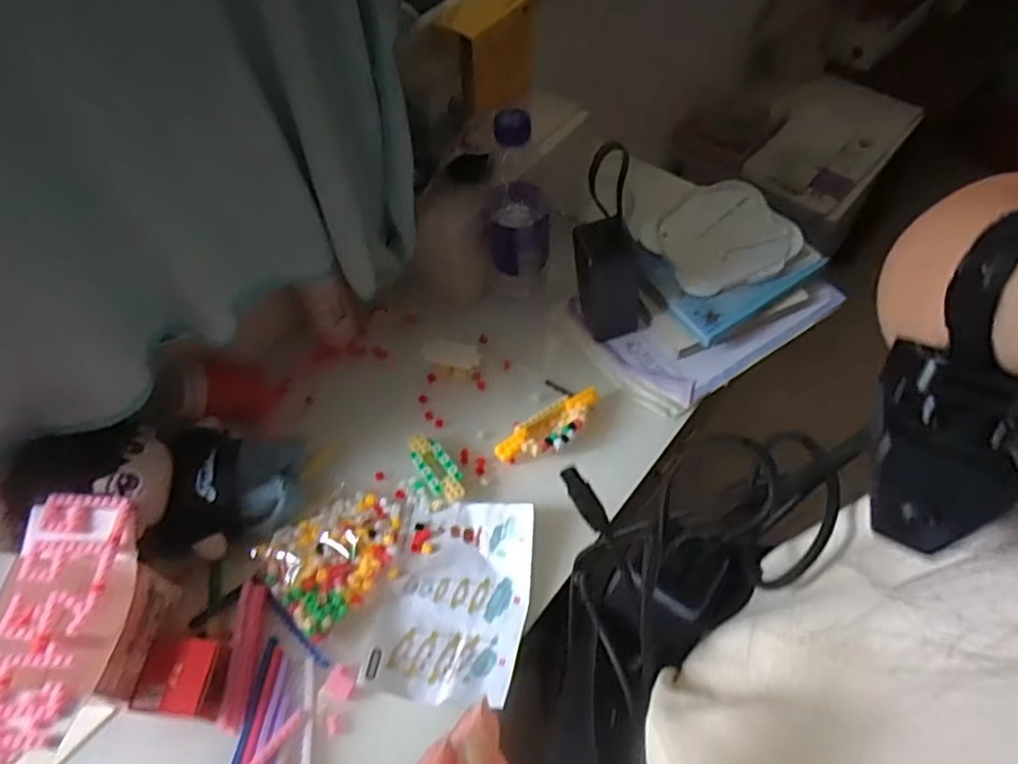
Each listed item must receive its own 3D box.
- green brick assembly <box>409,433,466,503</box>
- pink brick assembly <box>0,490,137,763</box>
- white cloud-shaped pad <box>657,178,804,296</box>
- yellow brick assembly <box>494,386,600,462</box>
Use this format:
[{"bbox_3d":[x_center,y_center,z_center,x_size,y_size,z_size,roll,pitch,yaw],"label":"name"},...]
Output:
[{"bbox_3d":[-0.068,0.080,0.601,0.029,0.020,0.077,-30,61,-17],"label":"green brick assembly"},{"bbox_3d":[-0.317,0.162,0.444,0.061,0.020,0.173,2,57,3],"label":"pink brick assembly"},{"bbox_3d":[0.233,-0.153,0.706,0.129,0.016,0.157,40,71,20],"label":"white cloud-shaped pad"},{"bbox_3d":[0.039,0.045,0.618,0.109,0.032,0.041,-33,62,-18],"label":"yellow brick assembly"}]

